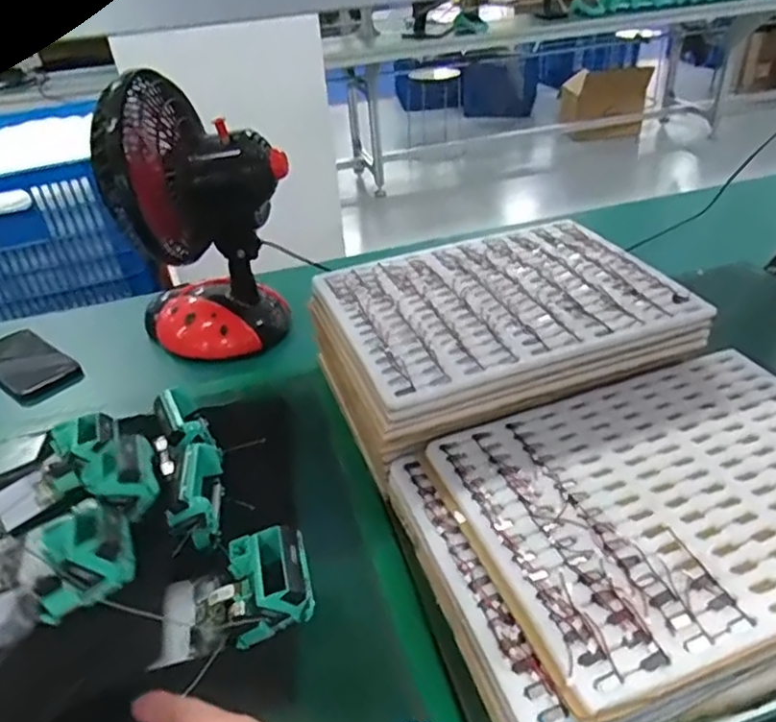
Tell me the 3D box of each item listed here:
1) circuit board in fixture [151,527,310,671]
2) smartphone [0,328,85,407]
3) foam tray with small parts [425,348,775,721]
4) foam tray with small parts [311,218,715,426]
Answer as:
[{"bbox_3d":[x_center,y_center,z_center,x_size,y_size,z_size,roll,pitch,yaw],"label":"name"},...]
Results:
[{"bbox_3d":[-0.115,0.176,0.477,0.115,0.050,0.069,-11,37,-11],"label":"circuit board in fixture"},{"bbox_3d":[-0.459,0.004,0.809,0.165,0.012,0.087,25,44,32],"label":"smartphone"},{"bbox_3d":[0.216,0.094,0.480,0.313,0.020,0.241,-13,35,-14],"label":"foam tray with small parts"},{"bbox_3d":[0.103,-0.063,0.635,0.309,0.026,0.240,-14,35,-15],"label":"foam tray with small parts"}]

